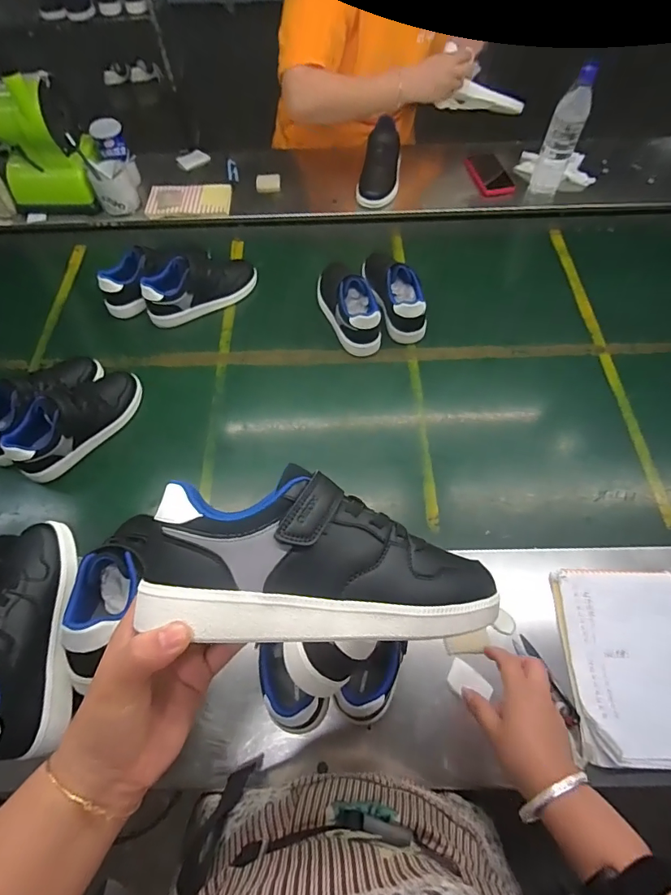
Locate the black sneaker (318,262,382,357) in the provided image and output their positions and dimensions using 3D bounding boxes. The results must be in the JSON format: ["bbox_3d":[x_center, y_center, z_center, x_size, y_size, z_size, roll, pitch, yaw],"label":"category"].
[{"bbox_3d":[0.020,-0.278,0.847,0.074,0.091,0.204,-22,63,-10],"label":"black sneaker"}]

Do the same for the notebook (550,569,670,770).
[{"bbox_3d":[0.363,0.254,0.550,0.160,0.014,0.214,0,61,2],"label":"notebook"}]

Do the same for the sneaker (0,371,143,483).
[{"bbox_3d":[-0.417,-0.050,0.737,0.091,0.099,0.219,24,63,14],"label":"sneaker"}]

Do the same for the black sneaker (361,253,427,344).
[{"bbox_3d":[0.109,-0.310,0.872,0.072,0.094,0.214,-15,62,-6],"label":"black sneaker"}]

